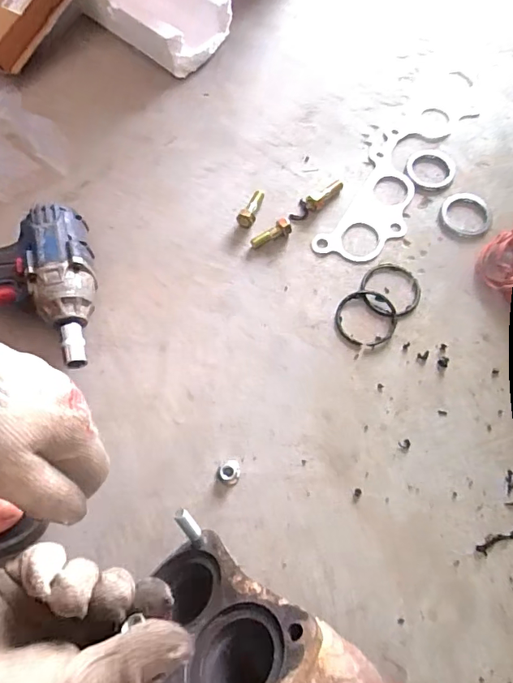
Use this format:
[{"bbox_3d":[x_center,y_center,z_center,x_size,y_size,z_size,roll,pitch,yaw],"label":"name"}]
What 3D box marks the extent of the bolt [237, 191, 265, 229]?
[{"bbox_3d":[-0.007,-0.150,0.523,0.021,0.014,0.050,13,69,7],"label":"bolt"}]

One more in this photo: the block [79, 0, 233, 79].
[{"bbox_3d":[-0.141,-0.455,0.637,0.204,0.058,0.123,35,73,14],"label":"block"}]

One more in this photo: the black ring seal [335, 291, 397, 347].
[{"bbox_3d":[0.112,-0.024,0.475,0.061,0.005,0.061,-1,68,1],"label":"black ring seal"}]

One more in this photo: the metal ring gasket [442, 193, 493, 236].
[{"bbox_3d":[0.239,-0.144,0.527,0.056,0.005,0.054,-1,68,1],"label":"metal ring gasket"}]

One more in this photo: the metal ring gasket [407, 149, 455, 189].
[{"bbox_3d":[0.207,-0.206,0.549,0.054,0.004,0.058,-1,68,1],"label":"metal ring gasket"}]

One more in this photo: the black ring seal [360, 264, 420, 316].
[{"bbox_3d":[0.141,-0.054,0.485,0.060,0.004,0.062,-1,68,1],"label":"black ring seal"}]

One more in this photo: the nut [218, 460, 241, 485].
[{"bbox_3d":[-0.024,0.119,0.421,0.018,0.008,0.021,15,69,8],"label":"nut"}]

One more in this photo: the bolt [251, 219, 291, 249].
[{"bbox_3d":[0.016,-0.116,0.509,0.047,0.012,0.014,-28,69,9],"label":"bolt"}]

